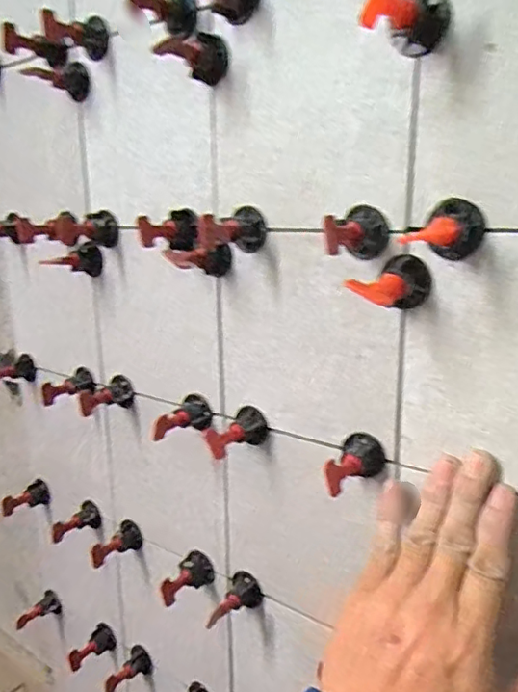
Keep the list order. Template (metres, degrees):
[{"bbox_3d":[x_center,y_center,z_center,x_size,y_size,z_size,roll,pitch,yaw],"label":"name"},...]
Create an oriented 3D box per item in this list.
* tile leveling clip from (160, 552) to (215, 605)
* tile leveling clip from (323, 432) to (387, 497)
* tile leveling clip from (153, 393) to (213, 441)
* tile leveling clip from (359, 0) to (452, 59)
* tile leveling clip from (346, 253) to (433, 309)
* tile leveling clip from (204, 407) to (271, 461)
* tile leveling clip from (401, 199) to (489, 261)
[{"bbox_3d":[-0.065,0.205,0.483,0.048,0.025,0.029,-28,28,-37],"label":"tile leveling clip"},{"bbox_3d":[0.063,0.078,0.356,0.030,0.028,0.049,5,15,22],"label":"tile leveling clip"},{"bbox_3d":[-0.060,0.059,0.441,0.027,0.027,0.049,7,16,26],"label":"tile leveling clip"},{"bbox_3d":[0.074,-0.169,0.275,0.030,0.032,0.054,7,16,29],"label":"tile leveling clip"},{"bbox_3d":[0.075,-0.034,0.315,0.026,0.031,0.054,12,19,41],"label":"tile leveling clip"},{"bbox_3d":[-0.017,0.067,0.407,0.029,0.028,0.050,8,16,29],"label":"tile leveling clip"},{"bbox_3d":[0.097,-0.060,0.285,0.030,0.031,0.057,7,16,29],"label":"tile leveling clip"}]

